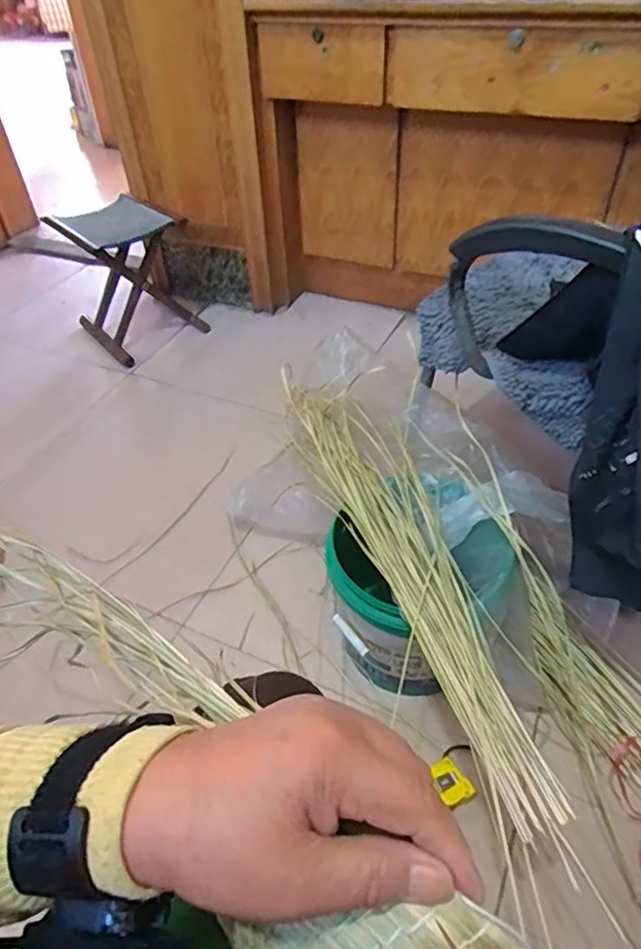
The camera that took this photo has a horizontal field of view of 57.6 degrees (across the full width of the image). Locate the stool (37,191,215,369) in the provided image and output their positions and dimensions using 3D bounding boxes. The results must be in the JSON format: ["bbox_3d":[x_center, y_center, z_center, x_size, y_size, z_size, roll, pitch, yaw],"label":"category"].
[{"bbox_3d":[-0.544,-0.560,1.690,0.305,0.368,0.393,-28,50,-23],"label":"stool"}]

